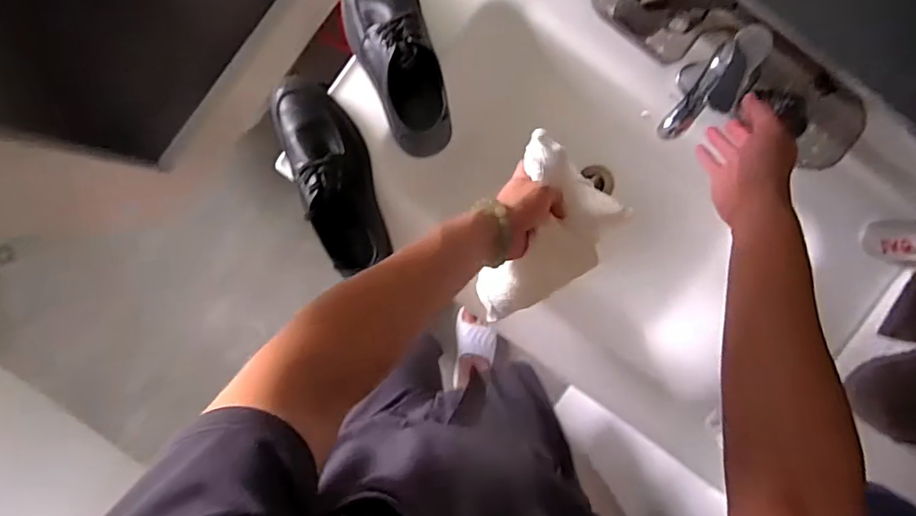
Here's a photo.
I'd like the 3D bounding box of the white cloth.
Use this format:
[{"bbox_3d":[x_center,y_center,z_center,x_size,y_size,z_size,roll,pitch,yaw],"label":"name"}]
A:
[{"bbox_3d":[0.111,-0.022,0.623,0.125,0.062,0.222,20,93,-2],"label":"white cloth"}]

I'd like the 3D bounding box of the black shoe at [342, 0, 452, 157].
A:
[{"bbox_3d":[-0.082,-0.260,0.666,0.098,0.092,0.264,-16,93,0],"label":"black shoe"}]

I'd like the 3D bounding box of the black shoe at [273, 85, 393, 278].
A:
[{"bbox_3d":[-0.158,-0.107,0.670,0.099,0.086,0.249,-25,93,1],"label":"black shoe"}]

